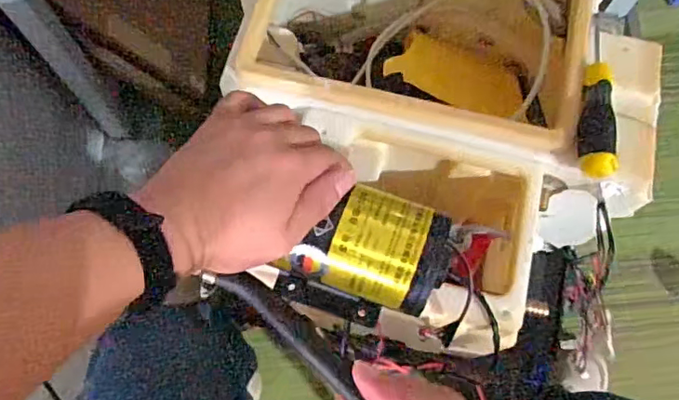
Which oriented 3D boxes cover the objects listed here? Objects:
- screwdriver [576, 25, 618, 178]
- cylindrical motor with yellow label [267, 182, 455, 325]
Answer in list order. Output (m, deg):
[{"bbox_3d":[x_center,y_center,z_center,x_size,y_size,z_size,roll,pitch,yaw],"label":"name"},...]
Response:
[{"bbox_3d":[0.217,-0.089,0.456,0.025,0.029,0.157,10,69,2],"label":"screwdriver"},{"bbox_3d":[0.013,0.040,0.381,0.105,0.083,0.079,17,70,5],"label":"cylindrical motor with yellow label"}]

